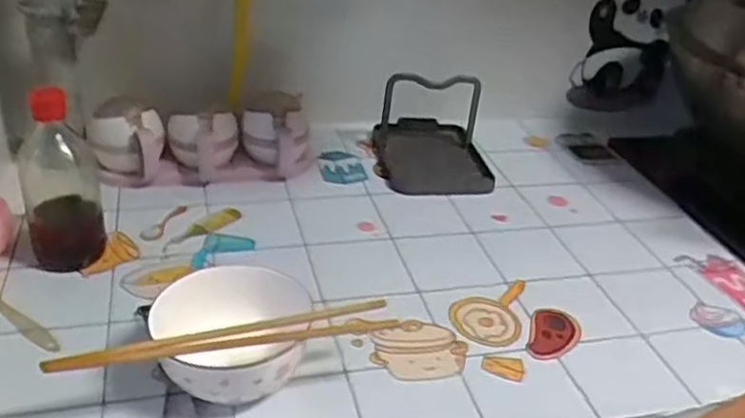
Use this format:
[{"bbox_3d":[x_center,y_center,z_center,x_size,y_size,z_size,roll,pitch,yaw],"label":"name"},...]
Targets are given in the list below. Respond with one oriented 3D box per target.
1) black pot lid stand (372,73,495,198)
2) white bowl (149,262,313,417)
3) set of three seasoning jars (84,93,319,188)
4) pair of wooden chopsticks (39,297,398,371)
[{"bbox_3d":[0.084,-0.107,0.974,0.154,0.122,0.199,5,31,-1],"label":"black pot lid stand"},{"bbox_3d":[-0.117,0.110,0.590,0.124,0.075,0.126,-6,33,-18],"label":"white bowl"},{"bbox_3d":[-0.213,-0.089,0.896,0.264,0.089,0.091,-3,32,-14],"label":"set of three seasoning jars"},{"bbox_3d":[-0.108,0.100,0.537,0.257,0.013,0.029,-7,33,-19],"label":"pair of wooden chopsticks"}]

